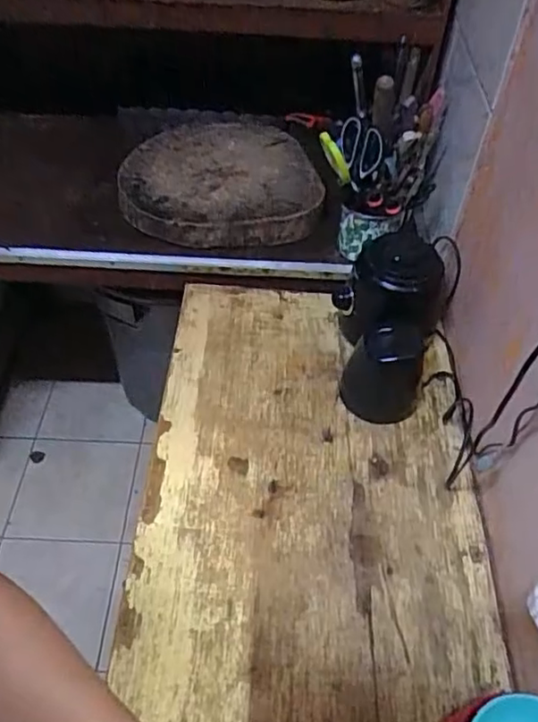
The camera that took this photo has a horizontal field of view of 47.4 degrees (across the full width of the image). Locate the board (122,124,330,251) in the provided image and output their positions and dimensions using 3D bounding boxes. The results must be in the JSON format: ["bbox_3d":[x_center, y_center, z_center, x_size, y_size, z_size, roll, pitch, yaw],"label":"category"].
[{"bbox_3d":[-0.095,-0.358,1.186,0.367,0.066,0.364,1,49,-1],"label":"board"}]

